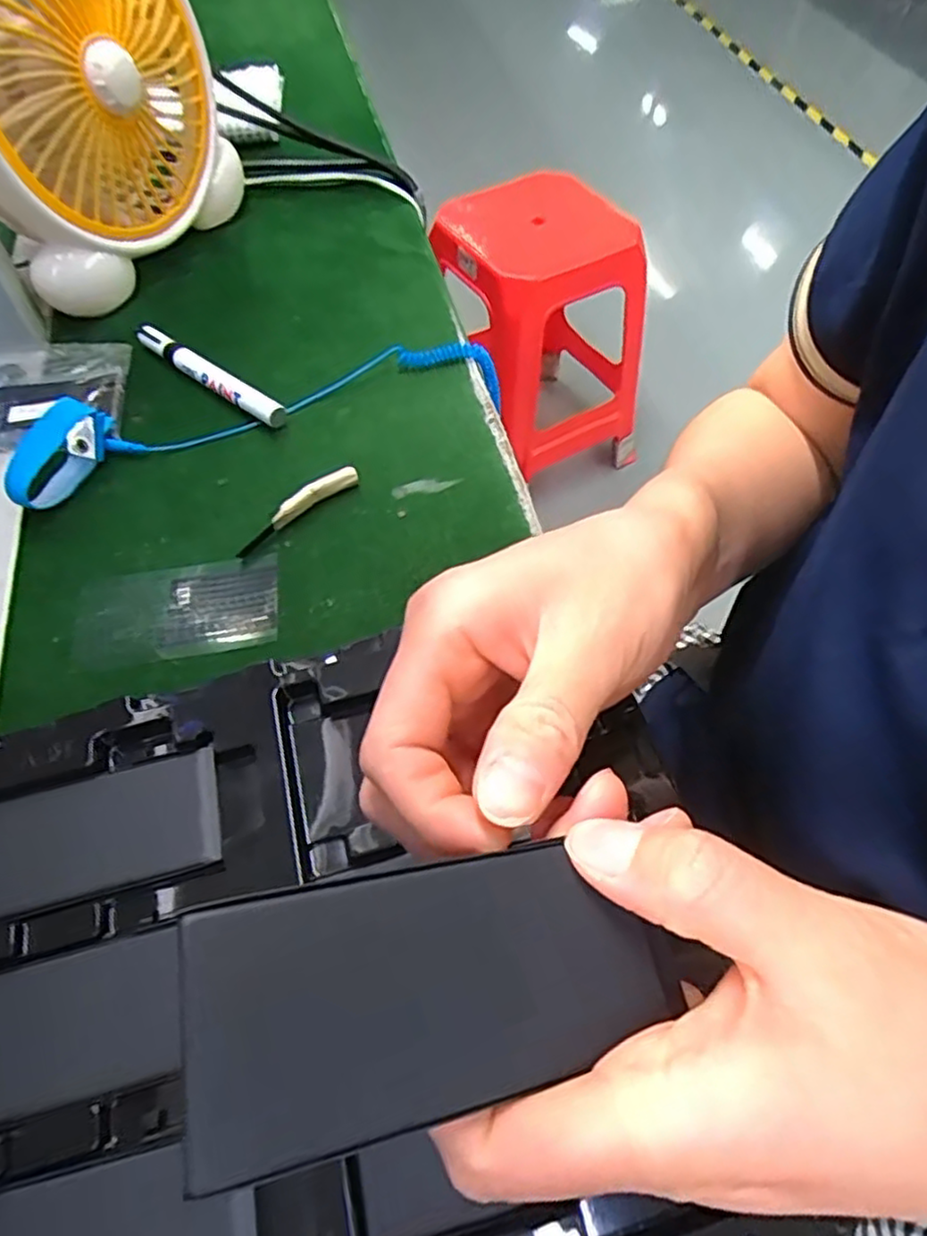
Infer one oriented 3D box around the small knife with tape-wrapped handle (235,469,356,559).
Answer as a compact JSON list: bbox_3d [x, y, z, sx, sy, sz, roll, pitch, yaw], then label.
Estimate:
[{"bbox_3d":[-0.099,-0.065,0.403,0.085,0.017,0.009,-38,65,-22],"label":"small knife with tape-wrapped handle"}]

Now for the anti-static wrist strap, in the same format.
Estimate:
[{"bbox_3d":[-0.122,-0.140,0.439,0.317,0.041,0.055,-17,59,-11],"label":"anti-static wrist strap"}]

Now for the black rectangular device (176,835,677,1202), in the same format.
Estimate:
[{"bbox_3d":[-0.005,0.071,0.134,0.093,0.004,0.044,-2,56,-21],"label":"black rectangular device"}]

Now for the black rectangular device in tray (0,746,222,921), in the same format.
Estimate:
[{"bbox_3d":[-0.137,0.079,0.245,0.096,0.006,0.042,-14,58,-9],"label":"black rectangular device in tray"}]

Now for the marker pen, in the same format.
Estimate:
[{"bbox_3d":[-0.173,-0.167,0.468,0.139,0.020,0.015,34,63,19],"label":"marker pen"}]

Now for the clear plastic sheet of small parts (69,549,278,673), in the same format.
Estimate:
[{"bbox_3d":[-0.158,-0.005,0.373,0.108,0.004,0.061,-7,58,-5],"label":"clear plastic sheet of small parts"}]

